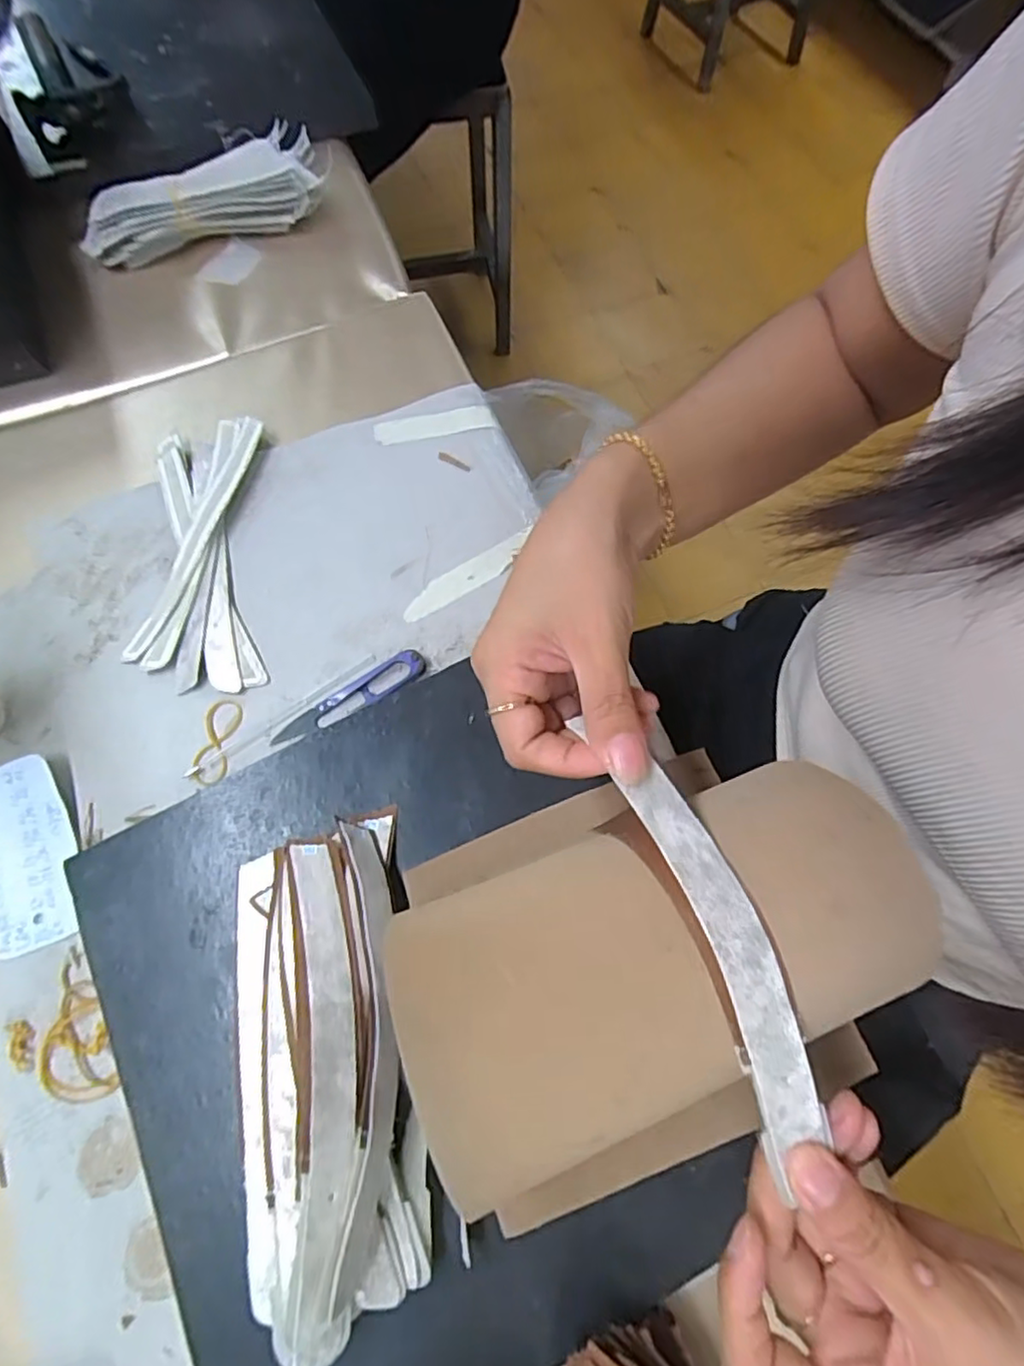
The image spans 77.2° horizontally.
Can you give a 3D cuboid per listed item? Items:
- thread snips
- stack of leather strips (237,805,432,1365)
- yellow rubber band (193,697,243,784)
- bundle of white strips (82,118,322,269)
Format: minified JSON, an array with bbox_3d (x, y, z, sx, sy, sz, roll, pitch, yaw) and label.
[{"bbox_3d":[-0.098,0.009,0.386,0.099,0.009,0.021,-27,72,-10],"label":"thread snips"},{"bbox_3d":[-0.088,0.165,0.289,0.082,0.049,0.205,-9,69,-4],"label":"stack of leather strips"},{"bbox_3d":[-0.176,0.035,0.383,0.021,0.004,0.052,6,69,2],"label":"yellow rubber band"},{"bbox_3d":[-0.252,-0.395,0.531,0.200,0.047,0.068,-22,71,-9],"label":"bundle of white strips"}]

